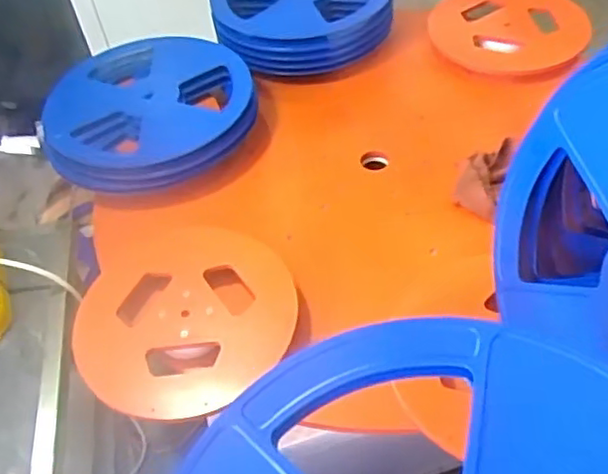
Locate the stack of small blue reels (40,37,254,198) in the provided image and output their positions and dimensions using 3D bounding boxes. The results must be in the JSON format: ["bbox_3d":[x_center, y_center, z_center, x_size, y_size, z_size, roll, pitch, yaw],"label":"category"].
[{"bbox_3d":[-0.243,-0.212,1.065,0.319,0.077,0.303,-11,49,-4],"label":"stack of small blue reels"}]

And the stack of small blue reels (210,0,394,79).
[{"bbox_3d":[-0.003,-0.427,1.200,0.318,0.080,0.304,-2,49,4],"label":"stack of small blue reels"}]

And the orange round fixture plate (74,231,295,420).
[{"bbox_3d":[-0.151,0.092,0.818,0.273,0.041,0.278,28,57,25],"label":"orange round fixture plate"}]

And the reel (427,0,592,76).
[{"bbox_3d":[0.347,-0.357,1.117,0.253,0.032,0.230,-4,49,2],"label":"reel"}]

